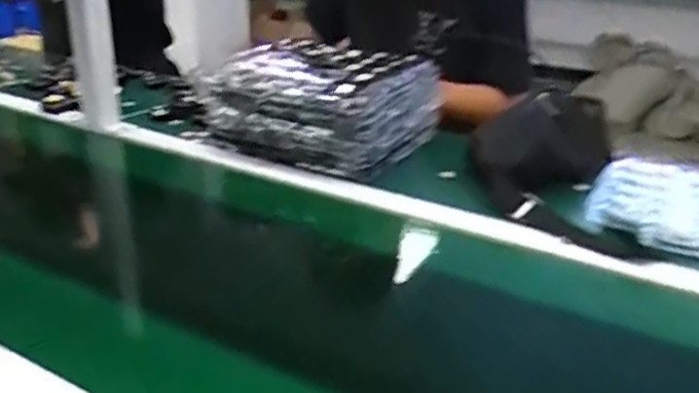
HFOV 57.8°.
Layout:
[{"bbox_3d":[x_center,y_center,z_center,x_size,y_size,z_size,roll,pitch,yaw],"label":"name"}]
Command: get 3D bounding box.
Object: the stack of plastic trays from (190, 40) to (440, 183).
[{"bbox_3d":[-0.049,-0.139,0.973,0.288,0.131,0.230,15,27,28],"label":"stack of plastic trays"}]

